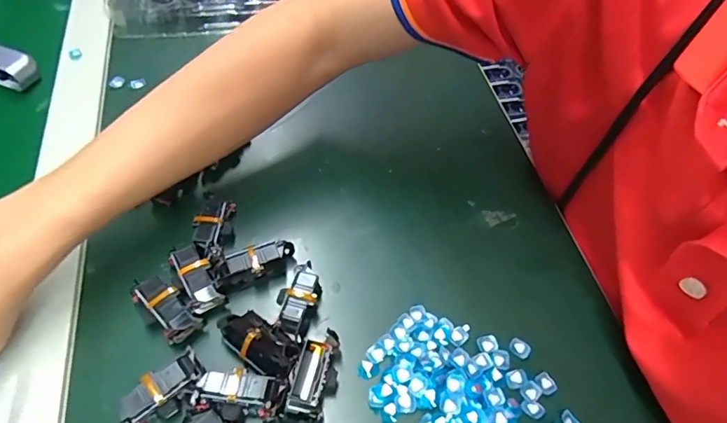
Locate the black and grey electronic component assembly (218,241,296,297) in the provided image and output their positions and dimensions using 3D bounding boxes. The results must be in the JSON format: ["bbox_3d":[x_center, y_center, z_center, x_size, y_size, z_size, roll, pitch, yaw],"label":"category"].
[{"bbox_3d":[-0.072,0.037,0.330,0.052,0.024,0.018,-18,58,-15],"label":"black and grey electronic component assembly"}]

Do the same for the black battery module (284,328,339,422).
[{"bbox_3d":[-0.028,0.098,0.286,0.025,0.018,0.053,10,55,4],"label":"black battery module"}]

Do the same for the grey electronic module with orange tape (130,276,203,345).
[{"bbox_3d":[-0.124,0.062,0.308,0.048,0.023,0.022,39,62,22],"label":"grey electronic module with orange tape"}]

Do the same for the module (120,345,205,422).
[{"bbox_3d":[-0.115,0.105,0.277,0.053,0.022,0.022,-36,64,-25],"label":"module"}]

